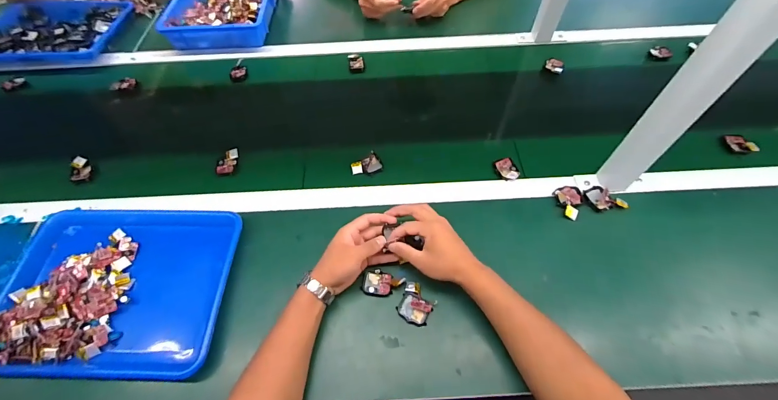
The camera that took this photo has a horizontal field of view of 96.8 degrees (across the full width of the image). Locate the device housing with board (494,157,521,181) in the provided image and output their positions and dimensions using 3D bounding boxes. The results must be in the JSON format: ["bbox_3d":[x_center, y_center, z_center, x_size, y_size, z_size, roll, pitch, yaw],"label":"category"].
[{"bbox_3d":[0.221,-0.058,0.643,0.036,0.020,0.054,-12,58,-5],"label":"device housing with board"}]

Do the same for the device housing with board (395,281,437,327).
[{"bbox_3d":[0.040,0.156,0.515,0.051,0.013,0.052,25,62,18],"label":"device housing with board"}]

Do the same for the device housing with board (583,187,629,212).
[{"bbox_3d":[0.374,-0.005,0.597,0.059,0.010,0.048,-7,58,-1],"label":"device housing with board"}]

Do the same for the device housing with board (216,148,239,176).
[{"bbox_3d":[-0.312,-0.073,0.661,0.035,0.019,0.057,3,58,4],"label":"device housing with board"}]

